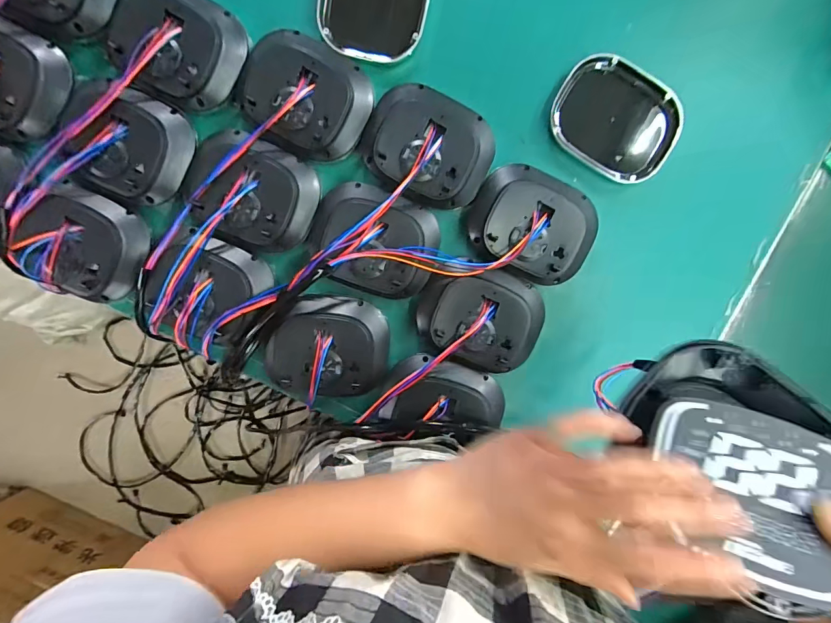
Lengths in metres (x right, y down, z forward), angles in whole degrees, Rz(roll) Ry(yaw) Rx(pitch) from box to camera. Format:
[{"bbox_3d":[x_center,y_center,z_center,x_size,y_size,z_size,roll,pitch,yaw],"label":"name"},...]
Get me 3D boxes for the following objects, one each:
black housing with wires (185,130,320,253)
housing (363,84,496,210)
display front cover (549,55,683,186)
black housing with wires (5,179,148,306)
[{"bbox_3d":[-0.181,-0.130,0.440,0.138,0.033,0.111,24,92,-3],"label":"black housing with wires"},{"bbox_3d":[0.015,-0.181,0.454,0.138,0.032,0.113,27,92,-3],"label":"housing"},{"bbox_3d":[0.232,-0.221,0.473,0.143,0.021,0.121,32,92,-3],"label":"display front cover"},{"bbox_3d":[-0.362,-0.074,0.441,0.120,0.029,0.108,26,92,-3],"label":"black housing with wires"}]

